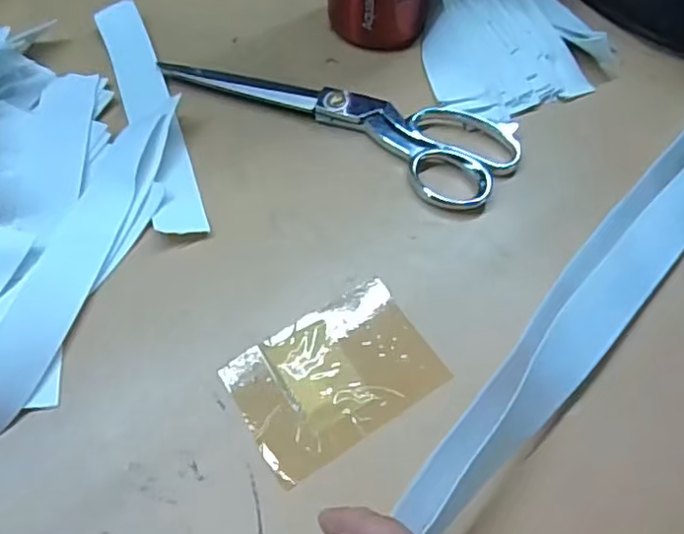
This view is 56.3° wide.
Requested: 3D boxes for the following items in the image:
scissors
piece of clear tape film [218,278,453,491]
[{"bbox_3d":[0.001,-0.108,0.424,0.233,0.014,0.074,27,61,16],"label":"scissors"},{"bbox_3d":[-0.004,0.055,0.329,0.101,0.004,0.070,-30,62,-19],"label":"piece of clear tape film"}]

